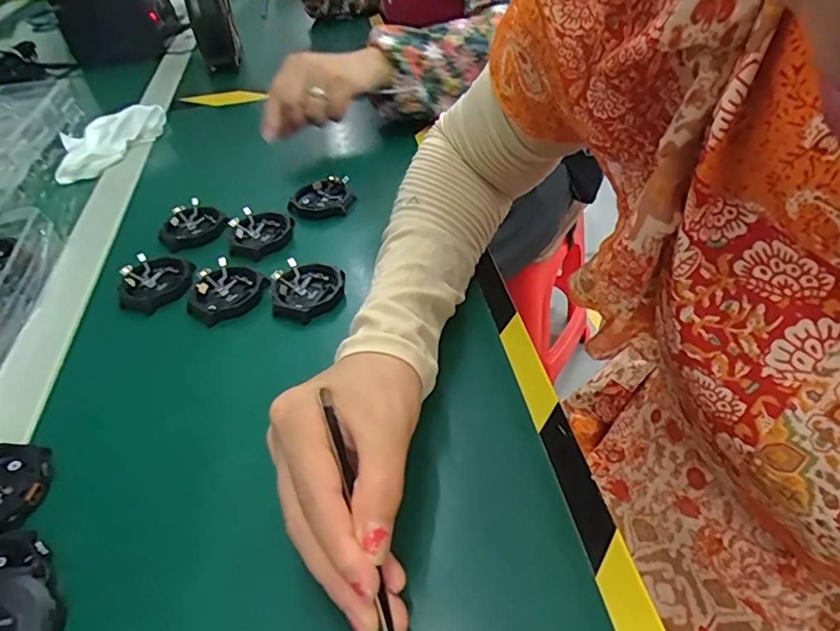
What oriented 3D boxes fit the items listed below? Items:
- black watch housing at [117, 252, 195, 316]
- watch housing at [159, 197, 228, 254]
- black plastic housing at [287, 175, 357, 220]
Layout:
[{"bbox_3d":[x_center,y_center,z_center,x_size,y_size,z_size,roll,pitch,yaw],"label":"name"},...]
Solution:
[{"bbox_3d":[-0.191,-0.026,0.391,0.050,0.011,0.051,-17,44,-9],"label":"black watch housing"},{"bbox_3d":[-0.187,-0.075,0.443,0.052,0.015,0.049,-26,46,-19],"label":"watch housing"},{"bbox_3d":[-0.083,-0.099,0.461,0.053,0.014,0.041,-27,46,-19],"label":"black plastic housing"}]

